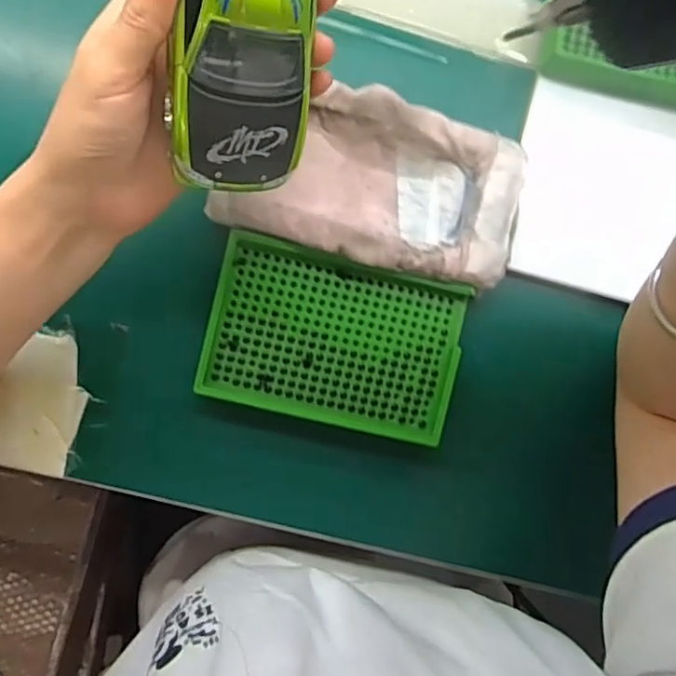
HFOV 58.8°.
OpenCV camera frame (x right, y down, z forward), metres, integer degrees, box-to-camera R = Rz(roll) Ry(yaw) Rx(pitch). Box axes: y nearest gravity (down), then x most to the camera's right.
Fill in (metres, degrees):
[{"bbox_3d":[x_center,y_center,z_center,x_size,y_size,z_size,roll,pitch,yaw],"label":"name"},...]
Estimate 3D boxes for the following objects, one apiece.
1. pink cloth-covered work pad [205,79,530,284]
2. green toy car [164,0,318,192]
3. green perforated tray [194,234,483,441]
[{"bbox_3d":[0.021,-0.082,0.323,0.153,0.025,0.084,16,90,-5],"label":"pink cloth-covered work pad"},{"bbox_3d":[-0.033,-0.118,0.213,0.055,0.033,0.129,-5,117,-24],"label":"green toy car"},{"bbox_3d":[-0.002,0.001,0.336,0.135,0.023,0.091,13,90,-5],"label":"green perforated tray"}]

